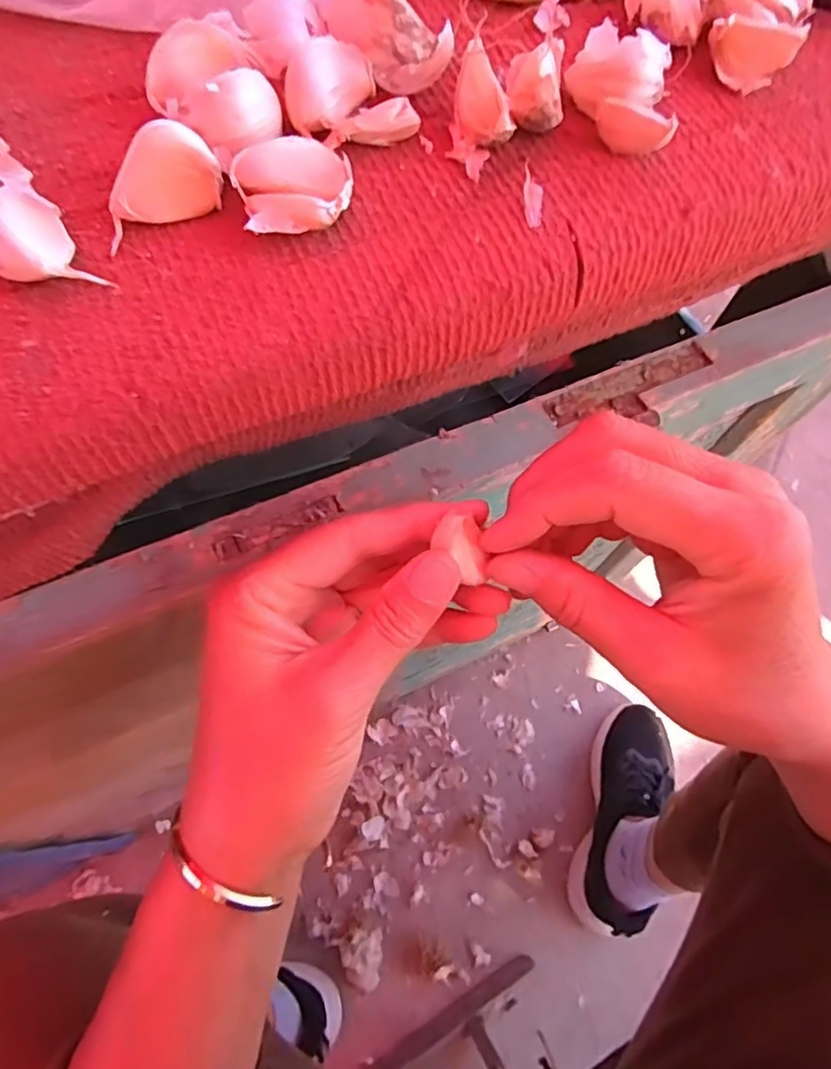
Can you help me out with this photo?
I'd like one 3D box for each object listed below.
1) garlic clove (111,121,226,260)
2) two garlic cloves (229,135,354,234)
[{"bbox_3d":[-0.072,-0.097,0.169,0.034,0.018,0.015,-23,67,-13],"label":"garlic clove"},{"bbox_3d":[-0.033,-0.095,0.172,0.031,0.015,0.024,-18,66,-10],"label":"two garlic cloves"}]

